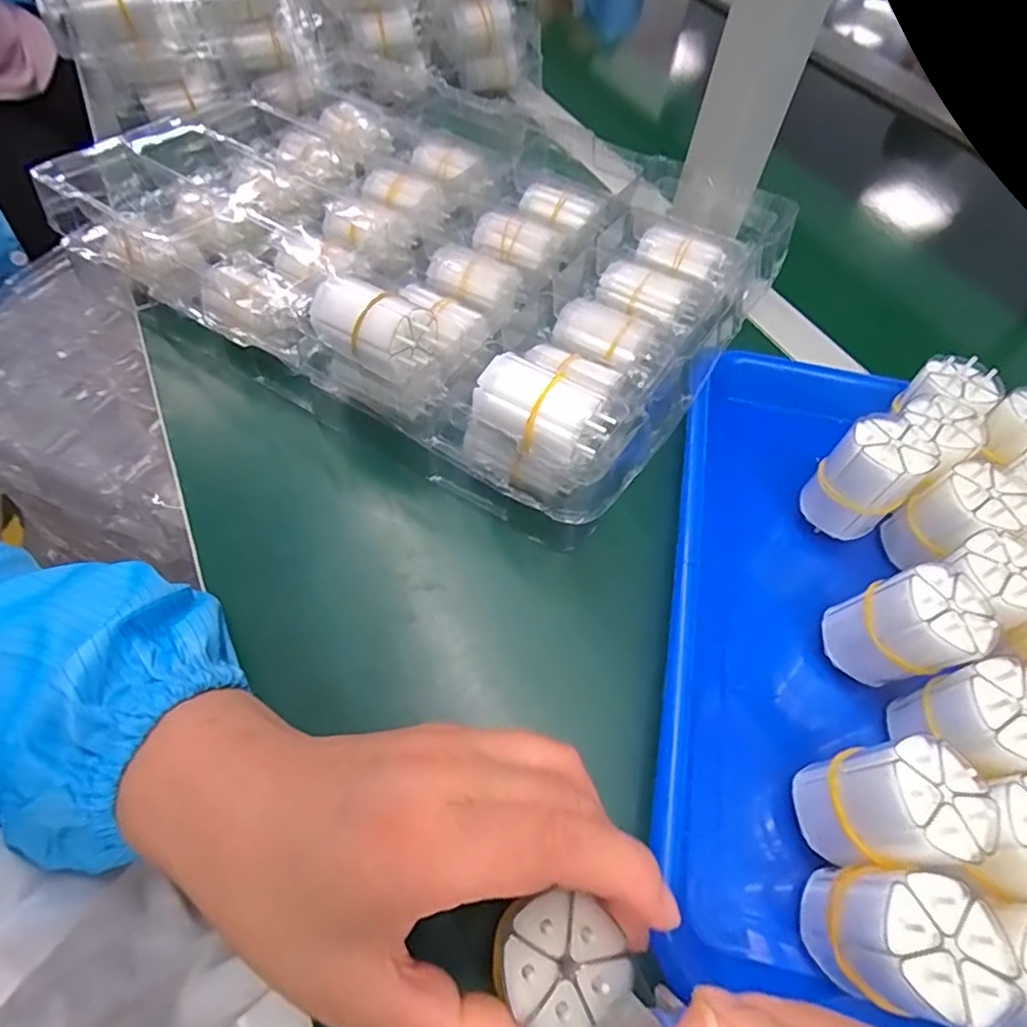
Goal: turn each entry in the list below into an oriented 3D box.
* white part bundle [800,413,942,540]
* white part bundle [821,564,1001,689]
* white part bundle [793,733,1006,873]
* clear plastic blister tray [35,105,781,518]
[{"bbox_3d":[0.180,-0.019,0.294,0.041,0.054,0.038,-38,67,-25],"label":"white part bundle"},{"bbox_3d":[0.173,0.051,0.254,0.040,0.055,0.042,2,57,-3],"label":"white part bundle"},{"bbox_3d":[0.139,0.109,0.215,0.044,0.056,0.040,-4,57,-7],"label":"white part bundle"},{"bbox_3d":[-0.048,-0.191,0.392,0.405,0.068,0.299,31,60,15],"label":"clear plastic blister tray"}]

